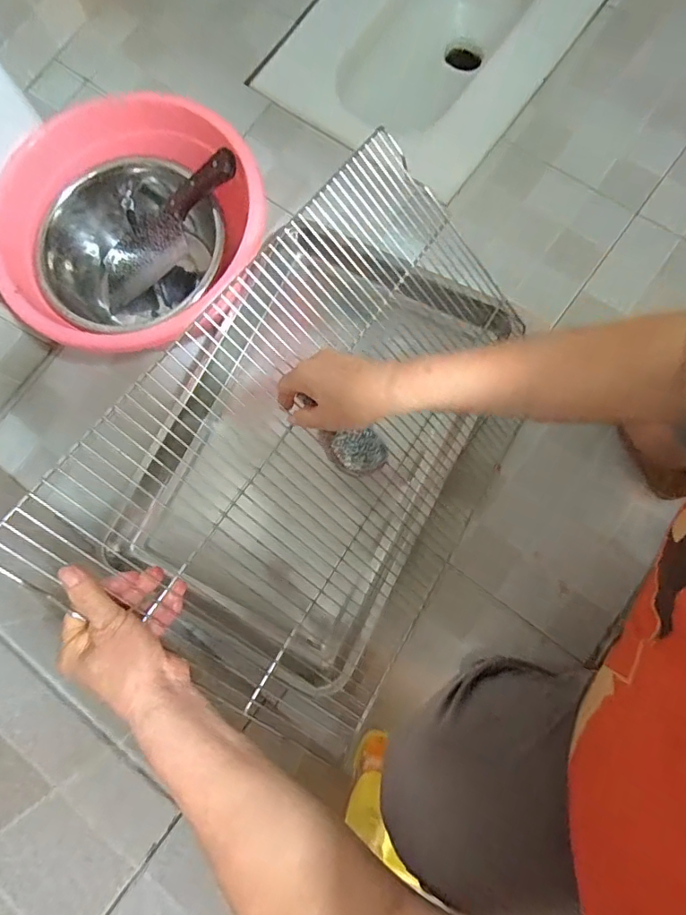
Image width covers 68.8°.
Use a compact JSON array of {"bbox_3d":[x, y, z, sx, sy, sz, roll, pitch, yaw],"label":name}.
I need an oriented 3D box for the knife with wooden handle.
[{"bbox_3d":[-0.260,-0.327,0.725,0.291,0.028,0.082,-32,77,29],"label":"knife with wooden handle"}]

